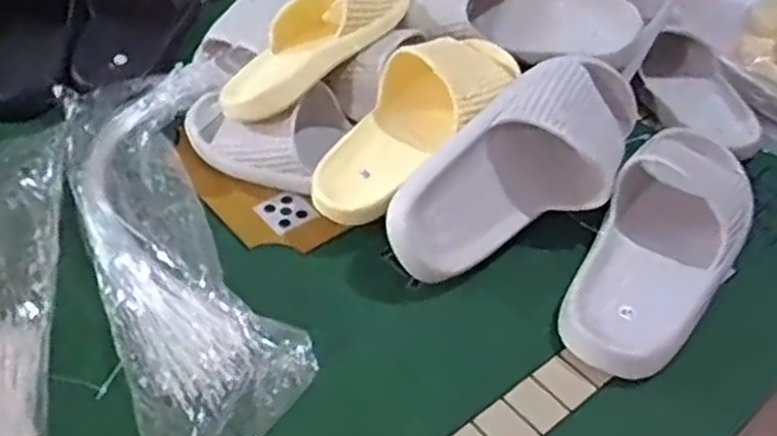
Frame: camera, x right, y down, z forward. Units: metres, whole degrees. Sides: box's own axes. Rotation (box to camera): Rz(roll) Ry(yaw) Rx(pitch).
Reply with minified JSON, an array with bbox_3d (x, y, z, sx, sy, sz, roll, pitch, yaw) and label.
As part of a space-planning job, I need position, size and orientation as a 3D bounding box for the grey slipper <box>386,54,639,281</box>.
[{"bbox_3d":[0.125,-0.052,0.639,0.296,0.114,0.062,-38,13,-21],"label":"grey slipper"}]

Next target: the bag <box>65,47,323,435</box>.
[{"bbox_3d":[-0.176,0.001,0.623,0.153,0.043,0.444,-12,46,-17],"label":"bag"}]

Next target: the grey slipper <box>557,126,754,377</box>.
[{"bbox_3d":[0.239,0.007,0.629,0.110,0.064,0.294,27,48,22],"label":"grey slipper"}]

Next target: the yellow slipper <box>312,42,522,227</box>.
[{"bbox_3d":[0.027,-0.088,0.667,0.238,0.074,0.092,-46,59,-10],"label":"yellow slipper"}]

